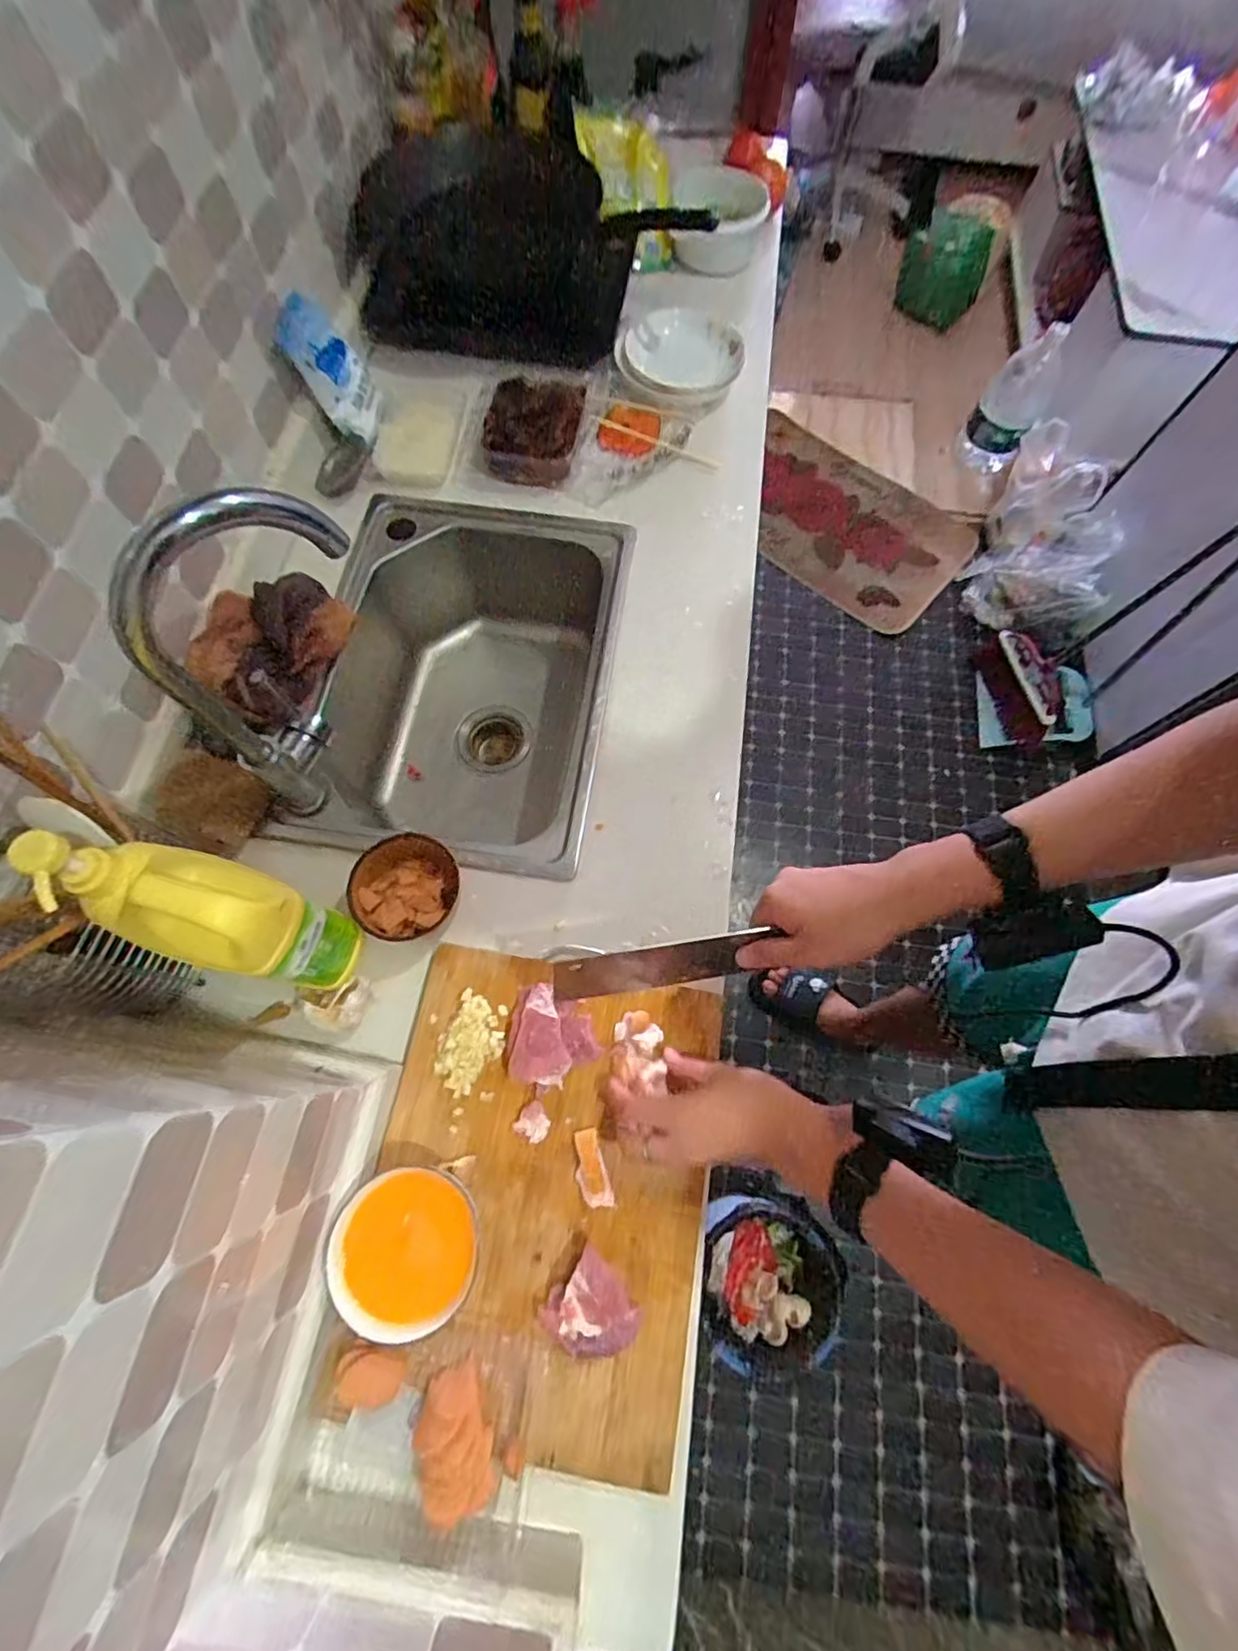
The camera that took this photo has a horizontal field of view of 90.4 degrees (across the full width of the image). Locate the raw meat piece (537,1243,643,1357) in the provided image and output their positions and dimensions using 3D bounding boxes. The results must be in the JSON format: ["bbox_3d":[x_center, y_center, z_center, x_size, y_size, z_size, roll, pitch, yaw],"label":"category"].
[{"bbox_3d":[-0.018,0.379,0.479,0.065,0.042,0.060,38,74,11],"label":"raw meat piece"}]

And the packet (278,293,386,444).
[{"bbox_3d":[-0.353,-0.566,0.760,0.026,0.142,0.091,11,73,34],"label":"packet"}]

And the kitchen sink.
[{"bbox_3d":[-0.181,-0.154,0.813,0.332,0.222,0.470,8,71,2],"label":"kitchen sink"}]

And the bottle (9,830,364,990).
[{"bbox_3d":[-0.304,0.068,0.474,0.136,0.216,0.069,18,71,5],"label":"bottle"}]

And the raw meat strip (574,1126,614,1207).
[{"bbox_3d":[-0.024,0.292,0.524,0.024,0.014,0.060,-17,72,-7],"label":"raw meat strip"}]

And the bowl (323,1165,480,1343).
[{"bbox_3d":[-0.164,0.329,0.484,0.105,0.055,0.102,0,71,-1],"label":"bowl"}]

